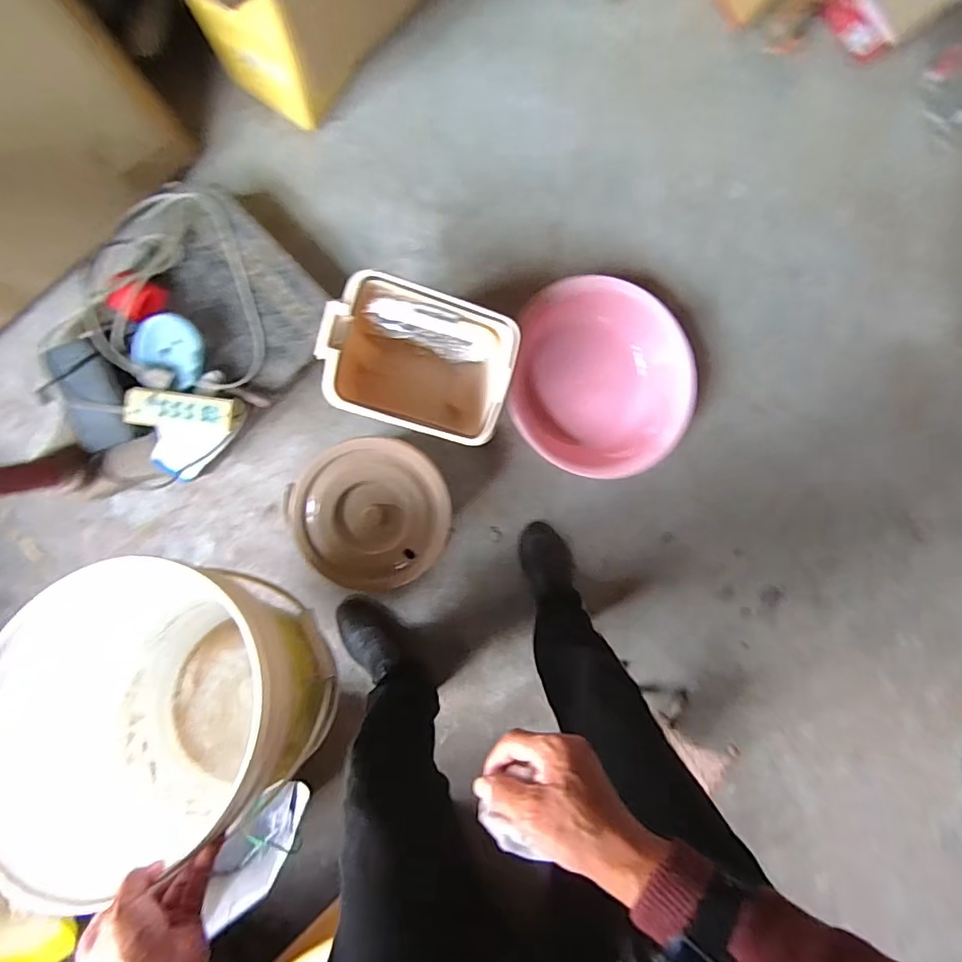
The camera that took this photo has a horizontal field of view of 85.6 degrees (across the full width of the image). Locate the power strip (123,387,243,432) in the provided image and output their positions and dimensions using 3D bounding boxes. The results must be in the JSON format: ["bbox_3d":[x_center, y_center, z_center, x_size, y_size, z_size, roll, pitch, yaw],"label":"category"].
[{"bbox_3d":[-0.488,-0.114,0.853,0.161,0.052,0.061,3,99,-17],"label":"power strip"}]

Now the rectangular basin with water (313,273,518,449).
[{"bbox_3d":[-0.100,-0.192,0.855,0.272,0.291,0.193,16,95,-12],"label":"rectangular basin with water"}]

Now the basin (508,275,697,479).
[{"bbox_3d":[0.244,-0.199,1.059,0.353,0.117,0.364,-2,99,-10],"label":"basin"}]

